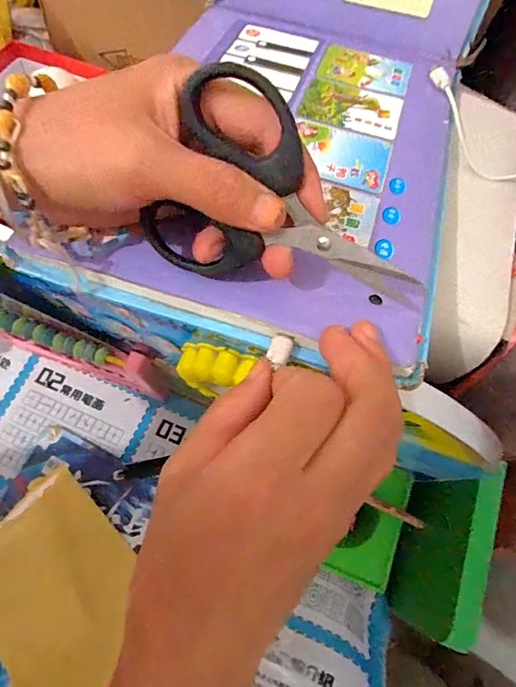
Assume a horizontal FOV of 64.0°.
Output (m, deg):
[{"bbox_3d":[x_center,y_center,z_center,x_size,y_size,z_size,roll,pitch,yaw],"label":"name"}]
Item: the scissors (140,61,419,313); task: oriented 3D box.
[{"bbox_3d":[0.014,-0.049,0.170,0.115,0.078,0.005,28,28,-3],"label":"scissors"}]

